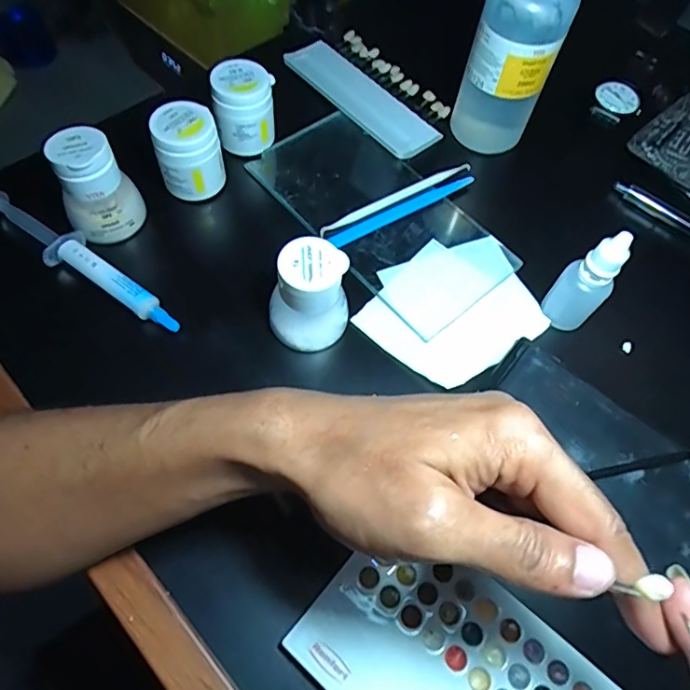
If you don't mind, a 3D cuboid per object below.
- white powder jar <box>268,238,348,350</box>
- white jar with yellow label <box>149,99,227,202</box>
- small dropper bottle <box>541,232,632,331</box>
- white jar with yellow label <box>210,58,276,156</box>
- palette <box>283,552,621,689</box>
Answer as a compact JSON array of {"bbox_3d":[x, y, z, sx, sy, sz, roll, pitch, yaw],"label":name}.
[{"bbox_3d":[-0.023,-0.030,0.315,0.044,0.060,0.045,-39,71,-22],"label":"white powder jar"},{"bbox_3d":[-0.111,-0.134,0.374,0.045,0.060,0.040,-17,64,-14],"label":"white jar with yellow label"},{"bbox_3d":[0.151,-0.038,0.331,0.024,0.086,0.023,-14,65,-10],"label":"small dropper bottle"},{"bbox_3d":[-0.076,-0.176,0.395,0.045,0.055,0.042,-4,62,-7],"label":"white jar with yellow label"},{"bbox_3d":[0.056,0.160,0.252,0.148,0.009,0.092,39,68,15],"label":"palette"}]

